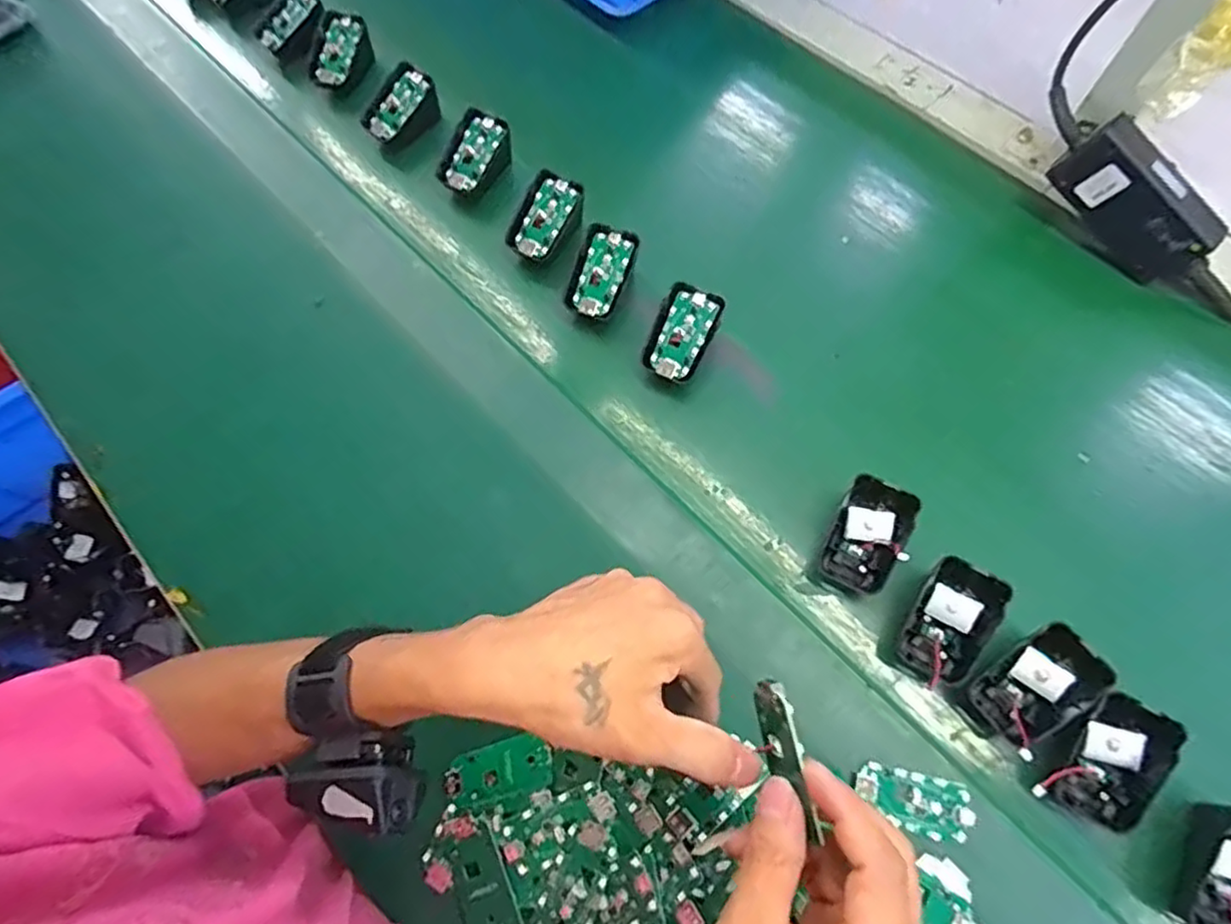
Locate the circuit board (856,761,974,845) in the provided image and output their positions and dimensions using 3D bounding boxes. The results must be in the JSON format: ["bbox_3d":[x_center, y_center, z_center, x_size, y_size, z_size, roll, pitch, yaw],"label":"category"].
[{"bbox_3d":[0.168,0.192,0.363,0.061,0.006,0.030,11,65,11],"label":"circuit board"}]

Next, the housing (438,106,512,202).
[{"bbox_3d":[-0.120,-0.256,0.547,0.044,0.045,0.067,37,74,15],"label":"housing"}]

